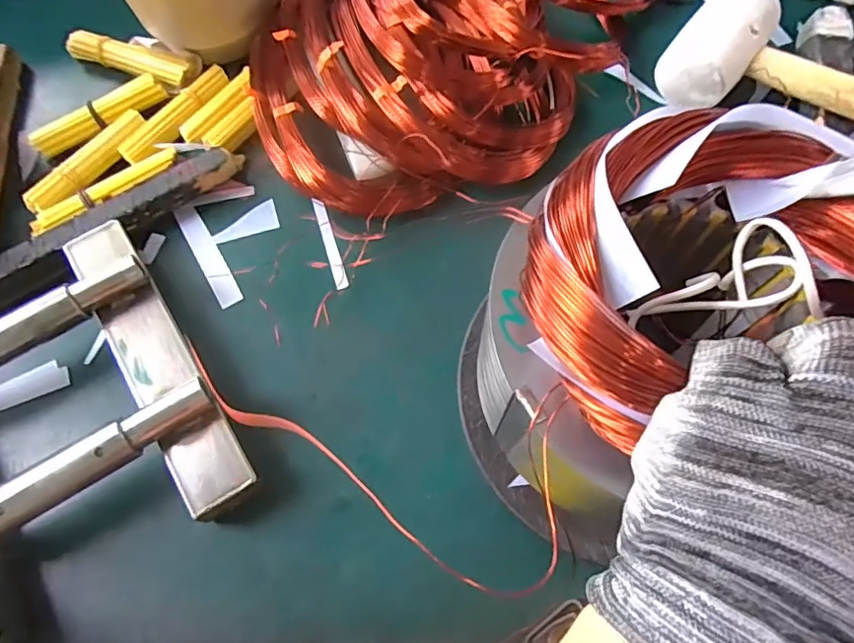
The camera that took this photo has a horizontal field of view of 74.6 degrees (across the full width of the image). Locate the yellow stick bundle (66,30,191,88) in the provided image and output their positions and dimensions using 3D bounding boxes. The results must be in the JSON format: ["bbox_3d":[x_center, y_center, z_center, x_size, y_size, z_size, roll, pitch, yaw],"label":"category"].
[{"bbox_3d":[-0.235,-0.207,0.447,0.100,0.023,0.023,19,69,8],"label":"yellow stick bundle"}]

